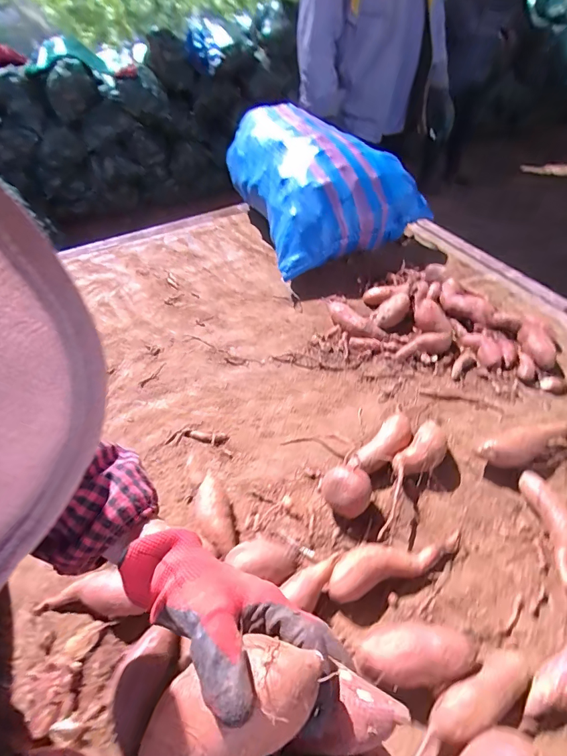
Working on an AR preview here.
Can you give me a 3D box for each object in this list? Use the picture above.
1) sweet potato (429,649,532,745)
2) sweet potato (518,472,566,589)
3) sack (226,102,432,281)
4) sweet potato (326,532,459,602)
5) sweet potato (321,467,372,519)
[{"bbox_3d":[0.209,0.337,0.419,0.126,0.044,0.047,-25,49,-18],"label":"sweet potato"},{"bbox_3d":[0.374,0.206,0.533,0.050,0.038,0.161,-2,46,4],"label":"sweet potato"},{"bbox_3d":[0.070,-0.560,1.103,0.363,0.232,0.535,-20,46,-15],"label":"sack"},{"bbox_3d":[0.146,0.239,0.522,0.191,0.040,0.058,-15,46,-10],"label":"sweet potato"},{"bbox_3d":[0.093,0.171,0.574,0.064,0.063,0.060,-3,44,3],"label":"sweet potato"}]

